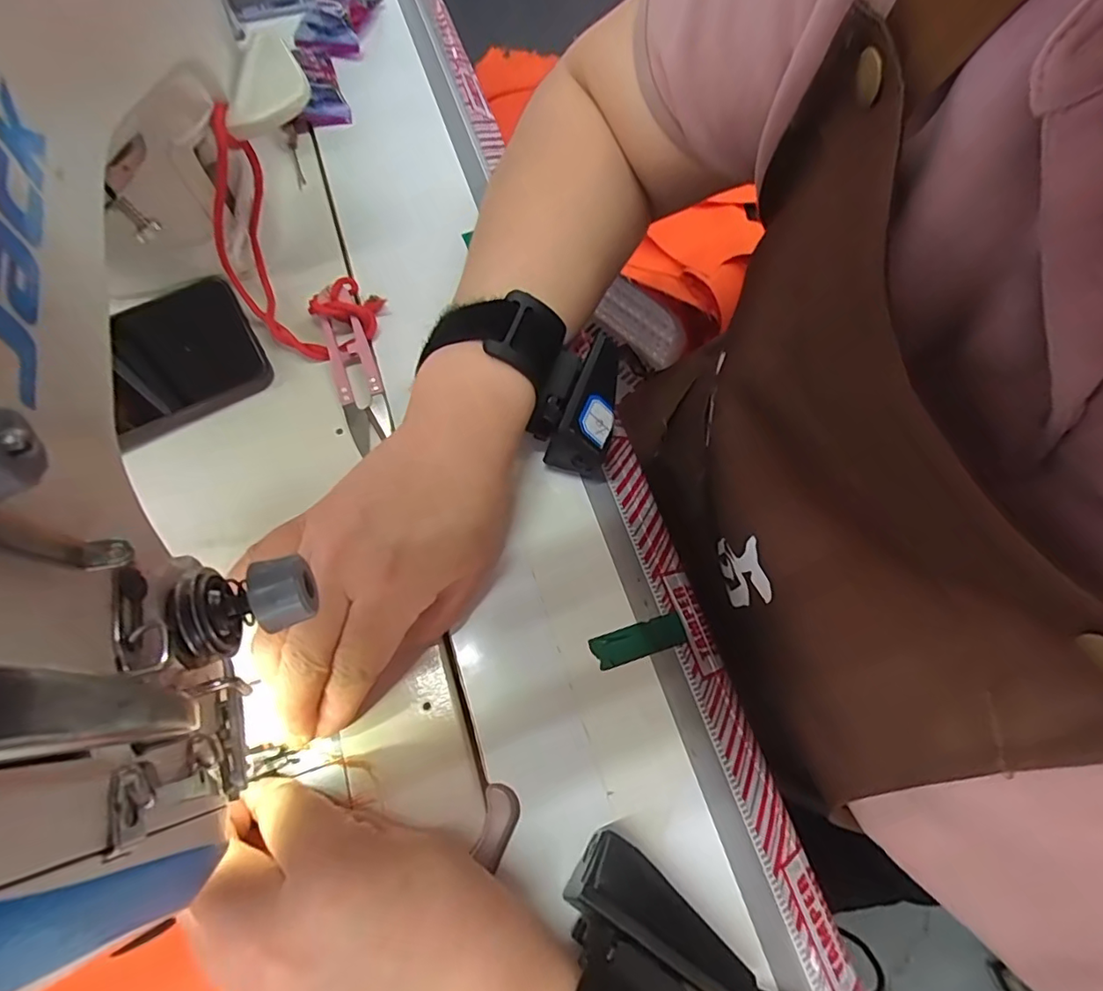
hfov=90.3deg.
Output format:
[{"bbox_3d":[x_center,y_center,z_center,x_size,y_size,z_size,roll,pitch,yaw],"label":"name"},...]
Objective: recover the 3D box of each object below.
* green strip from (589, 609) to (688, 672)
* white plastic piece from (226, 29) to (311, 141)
[{"bbox_3d":[0.043,0.070,0.265,0.047,0.009,0.015,-17,72,-8],"label":"green strip"},{"bbox_3d":[-0.125,-0.186,0.248,0.029,0.014,0.056,1,70,-1],"label":"white plastic piece"}]

